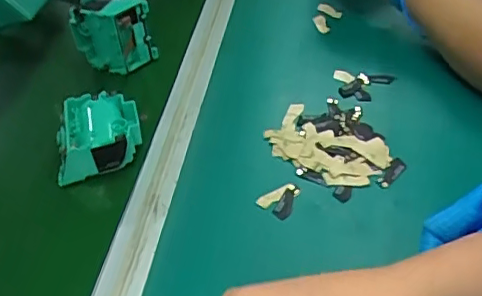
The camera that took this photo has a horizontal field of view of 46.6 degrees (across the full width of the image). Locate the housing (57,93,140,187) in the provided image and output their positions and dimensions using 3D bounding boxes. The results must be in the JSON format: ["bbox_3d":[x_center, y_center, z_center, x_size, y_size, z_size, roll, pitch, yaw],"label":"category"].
[{"bbox_3d":[-0.127,-0.010,0.508,0.077,0.045,0.075,-10,43,-4],"label":"housing"}]

